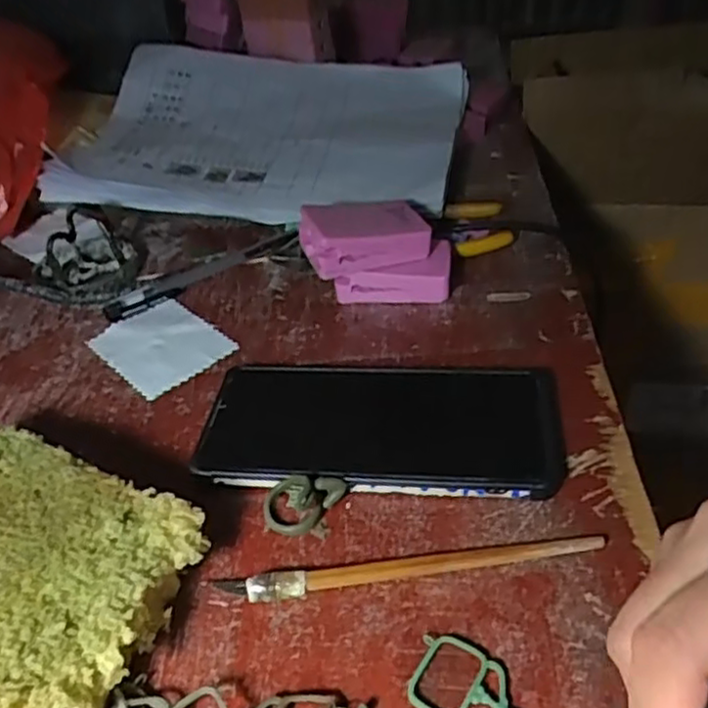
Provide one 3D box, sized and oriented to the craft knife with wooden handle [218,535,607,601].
[{"bbox_3d":[0.023,0.083,0.278,0.153,0.010,0.015,-6,38,0],"label":"craft knife with wooden handle"}]

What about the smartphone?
[{"bbox_3d":[0.014,0.031,0.343,0.167,0.013,0.087,1,39,9],"label":"smartphone"}]

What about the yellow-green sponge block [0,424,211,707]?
[{"bbox_3d":[-0.132,0.085,0.273,0.140,0.043,0.102,15,43,25],"label":"yellow-green sponge block"}]

